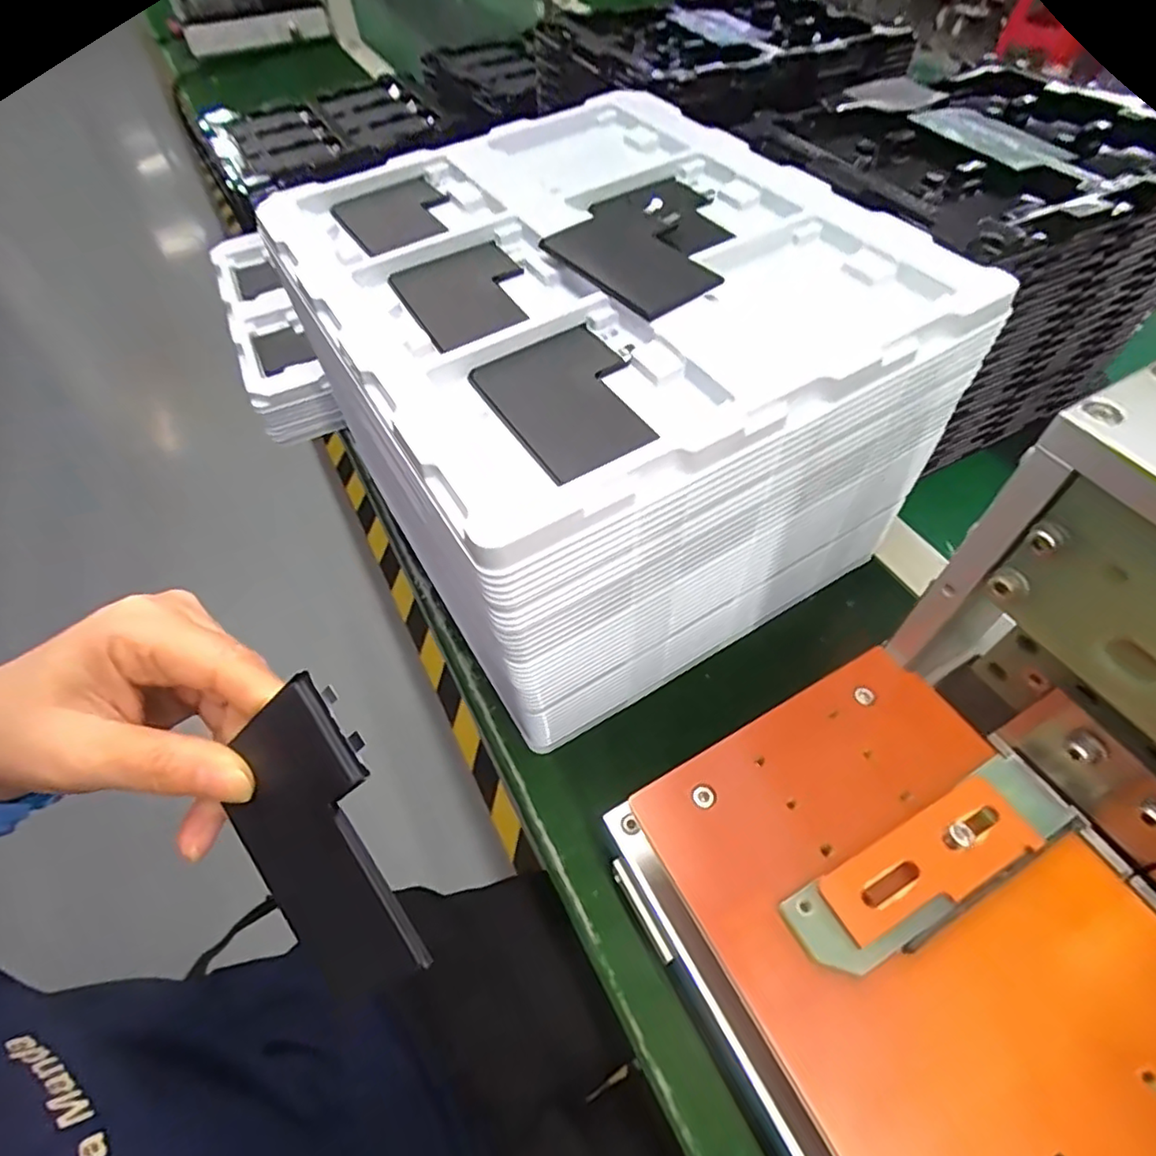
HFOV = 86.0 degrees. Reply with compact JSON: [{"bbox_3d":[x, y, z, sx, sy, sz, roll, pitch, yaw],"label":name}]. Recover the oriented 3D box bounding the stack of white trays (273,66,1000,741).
[{"bbox_3d":[0.000,-0.118,0.398,0.293,0.188,0.314,-28,58,-15],"label":"stack of white trays"}]

